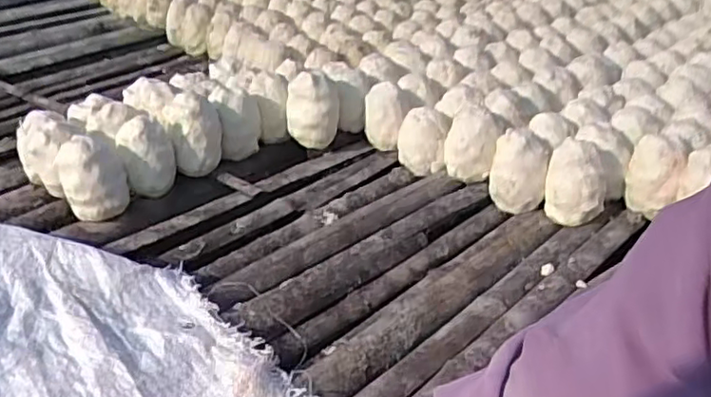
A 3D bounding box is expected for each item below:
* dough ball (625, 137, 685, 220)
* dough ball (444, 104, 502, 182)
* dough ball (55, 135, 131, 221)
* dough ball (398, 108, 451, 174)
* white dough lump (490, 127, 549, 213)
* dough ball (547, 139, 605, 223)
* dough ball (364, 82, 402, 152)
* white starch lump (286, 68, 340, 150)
[{"bbox_3d":[0.413,-0.028,0.912,0.068,0.103,0.062,16,36,22],"label":"dough ball"},{"bbox_3d":[0.173,-0.079,0.971,0.077,0.100,0.073,12,35,17],"label":"dough ball"},{"bbox_3d":[-0.359,-0.024,0.890,0.092,0.110,0.080,-13,35,-19],"label":"dough ball"},{"bbox_3d":[0.103,-0.091,1.009,0.077,0.076,0.071,4,33,6],"label":"dough ball"},{"bbox_3d":[0.234,-0.041,0.941,0.077,0.097,0.072,8,34,11],"label":"white dough lump"},{"bbox_3d":[0.304,-0.022,0.906,0.080,0.099,0.069,10,34,14],"label":"dough ball"},{"bbox_3d":[0.047,-0.132,1.050,0.069,0.086,0.062,3,33,3],"label":"dough ball"},{"bbox_3d":[-0.067,-0.141,1.031,0.081,0.101,0.069,-1,33,-3],"label":"white starch lump"}]

